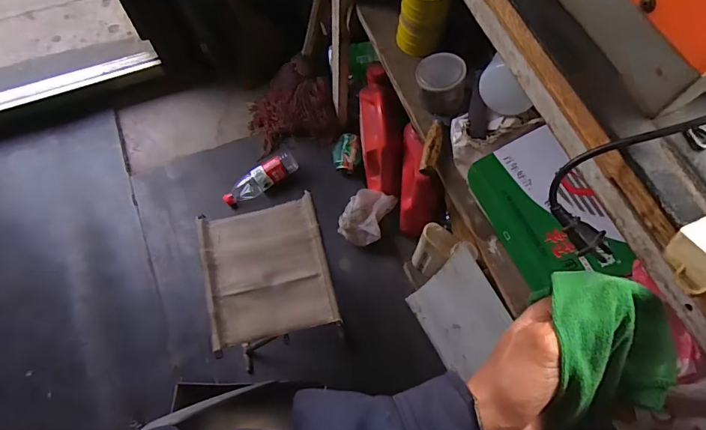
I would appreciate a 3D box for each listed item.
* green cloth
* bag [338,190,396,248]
[{"bbox_3d":[0.170,0.080,0.293,0.092,0.040,0.094,-6,67,-2],"label":"green cloth"},{"bbox_3d":[0.038,-0.003,1.152,0.108,0.076,0.157,22,69,9],"label":"bag"}]

